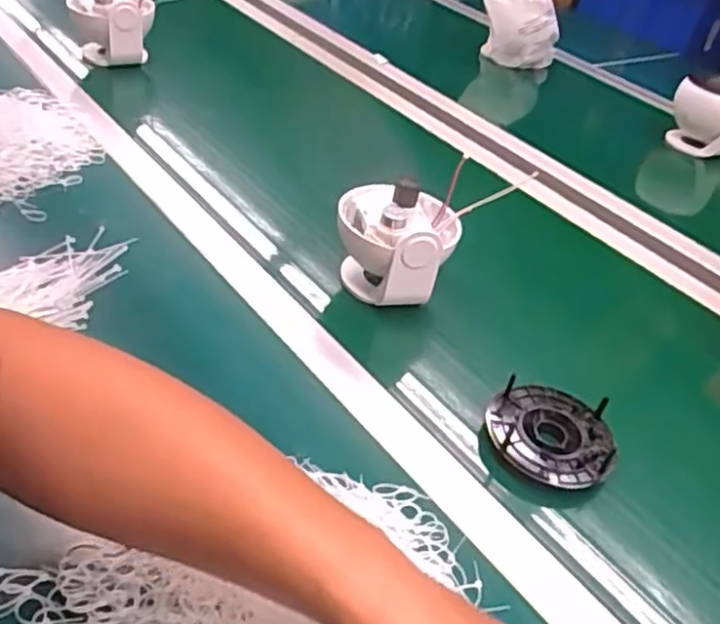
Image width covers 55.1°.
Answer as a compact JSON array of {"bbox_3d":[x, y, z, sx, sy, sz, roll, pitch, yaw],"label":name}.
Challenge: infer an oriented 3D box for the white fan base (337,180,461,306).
[{"bbox_3d":[0.034,-0.062,0.674,0.111,0.111,0.102,9,40,4],"label":"white fan base"}]

